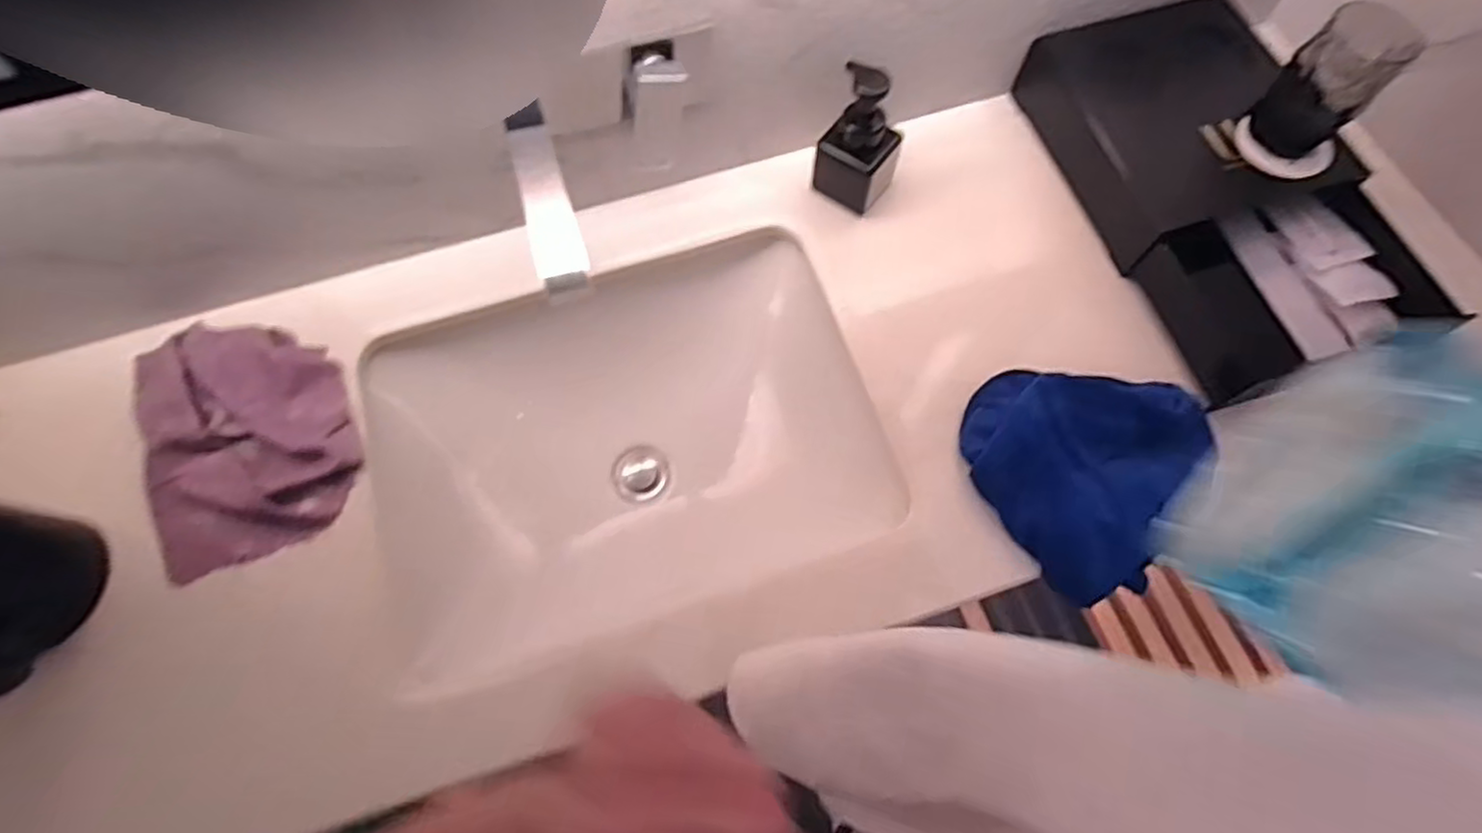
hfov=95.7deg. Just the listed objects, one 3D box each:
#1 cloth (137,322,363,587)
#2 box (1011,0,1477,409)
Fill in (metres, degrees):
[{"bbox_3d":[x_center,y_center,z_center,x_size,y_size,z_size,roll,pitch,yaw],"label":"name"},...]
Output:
[{"bbox_3d":[-0.462,0.020,0.634,0.175,0.056,0.230,-15,68,-6],"label":"cloth"},{"bbox_3d":[0.478,-0.231,0.679,0.235,0.089,0.419,-18,69,-7],"label":"box"}]

